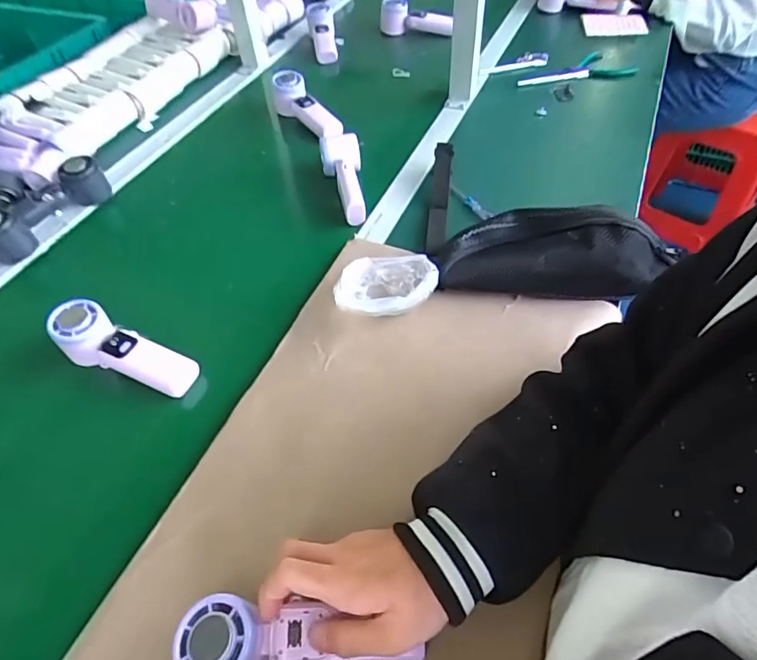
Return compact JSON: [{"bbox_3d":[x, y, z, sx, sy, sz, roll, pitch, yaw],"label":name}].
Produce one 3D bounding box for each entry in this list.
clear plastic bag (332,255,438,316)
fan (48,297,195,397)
[{"bbox_3d":[0.010,-0.048,0.564,0.110,0.033,0.088,0,50,3],"label":"clear plastic bag"},{"bbox_3d":[-0.280,0.025,0.544,0.170,0.045,0.051,25,54,4],"label":"fan"}]

